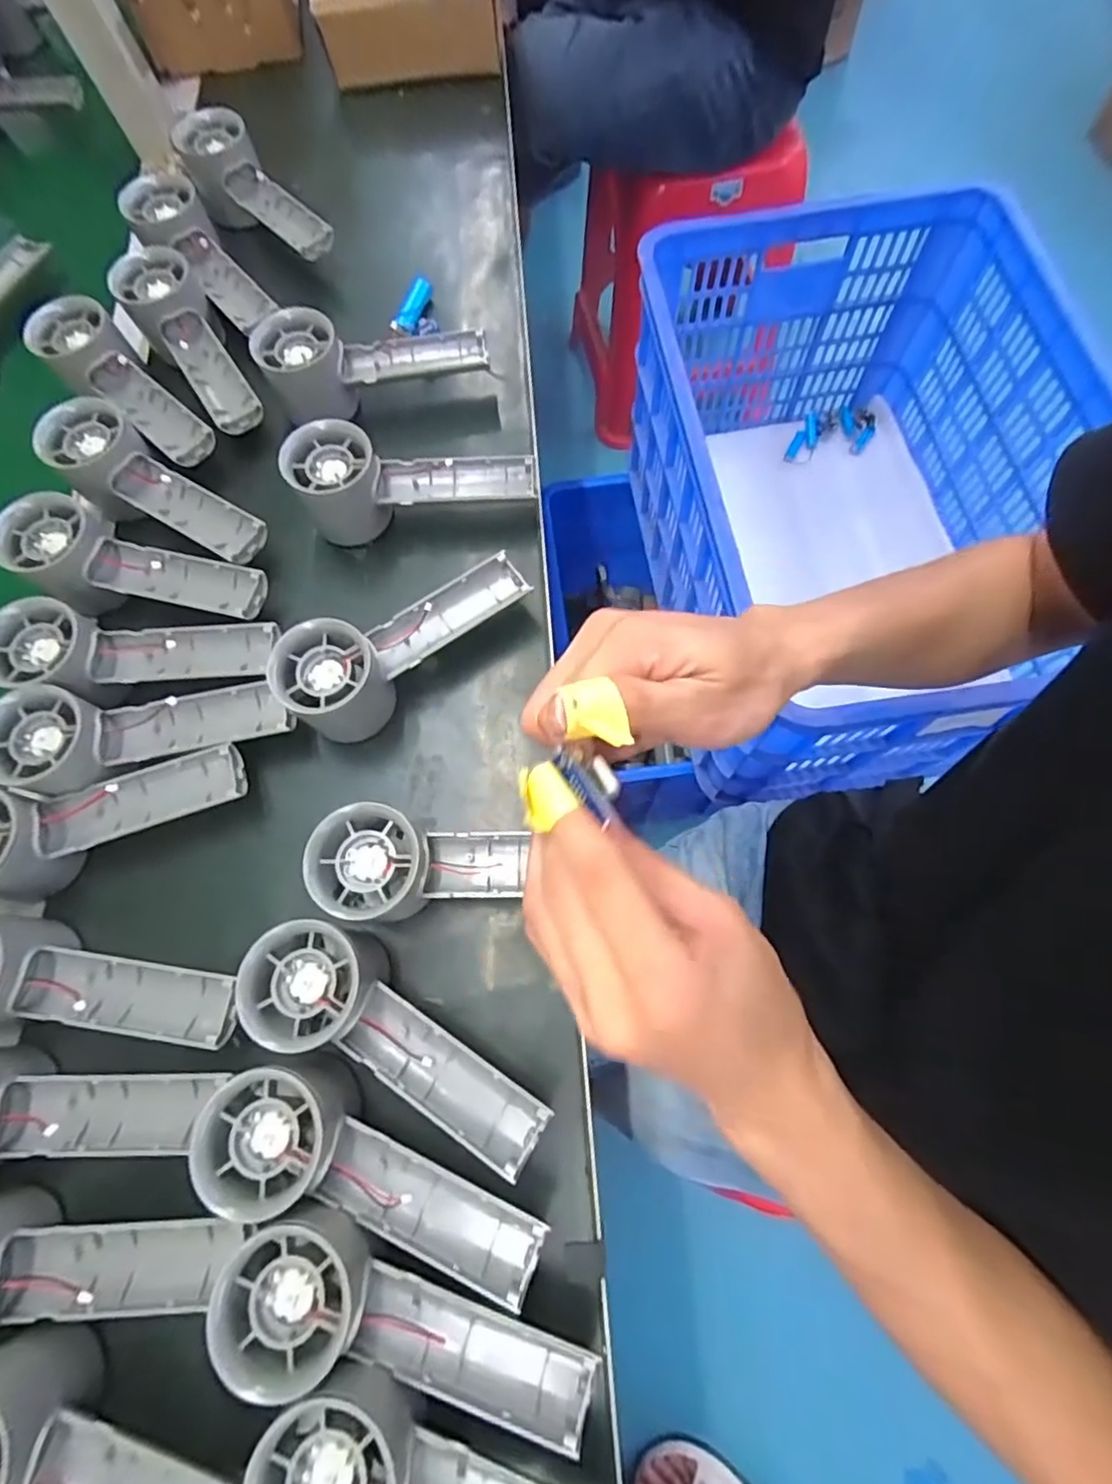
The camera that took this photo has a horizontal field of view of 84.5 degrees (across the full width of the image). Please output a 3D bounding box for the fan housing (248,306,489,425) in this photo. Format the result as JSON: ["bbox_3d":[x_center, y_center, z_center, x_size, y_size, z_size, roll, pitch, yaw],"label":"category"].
[{"bbox_3d":[-0.131,-0.281,0.443,0.159,0.045,0.052,-14,71,-2],"label":"fan housing"}]

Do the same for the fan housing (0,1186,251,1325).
[{"bbox_3d":[-0.226,0.242,0.281,0.144,0.048,0.053,4,71,-11],"label":"fan housing"}]

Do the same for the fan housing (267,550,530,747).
[{"bbox_3d":[-0.086,-0.061,0.366,0.154,0.054,0.049,-32,73,-8],"label":"fan housing"}]

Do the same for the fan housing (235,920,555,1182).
[{"bbox_3d":[-0.078,0.146,0.305,0.156,0.047,0.054,35,76,1],"label":"fan housing"}]

